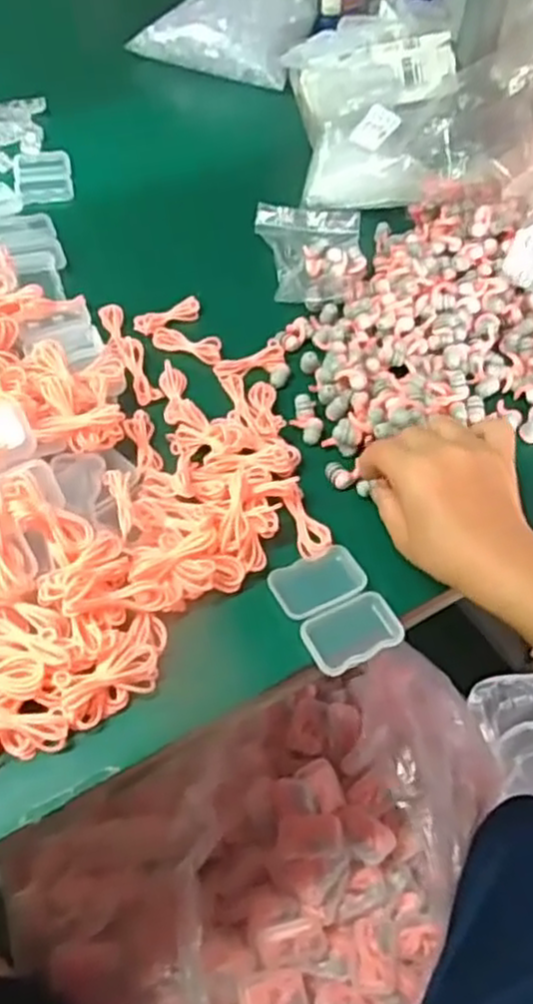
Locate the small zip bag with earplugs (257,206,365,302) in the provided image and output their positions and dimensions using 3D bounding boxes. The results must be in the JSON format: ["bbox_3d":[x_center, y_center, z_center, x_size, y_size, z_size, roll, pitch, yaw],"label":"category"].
[{"bbox_3d":[0.041,-0.224,0.639,0.093,0.026,0.129,1,52,-3],"label":"small zip bag with earplugs"}]

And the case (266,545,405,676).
[{"bbox_3d":[0.042,0.064,0.436,0.057,0.013,0.074,-20,56,-18],"label":"case"}]

